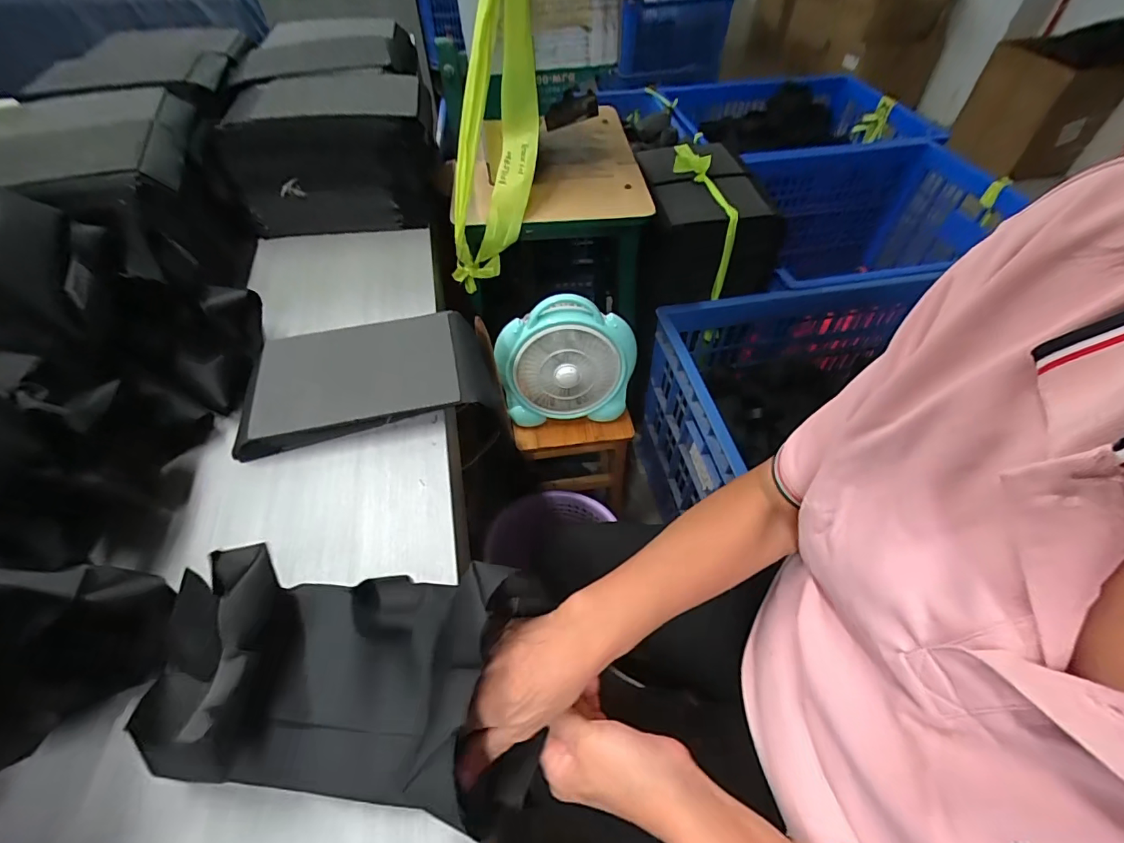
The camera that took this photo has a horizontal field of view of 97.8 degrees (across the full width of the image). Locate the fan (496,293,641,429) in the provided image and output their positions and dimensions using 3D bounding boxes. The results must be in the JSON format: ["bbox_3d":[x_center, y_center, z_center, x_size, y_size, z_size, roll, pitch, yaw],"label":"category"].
[{"bbox_3d":[0.009,-0.108,0.865,0.235,0.220,0.104,1,51,1],"label":"fan"}]

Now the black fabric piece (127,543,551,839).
[{"bbox_3d":[-0.125,0.169,0.336,0.209,0.098,0.144,7,51,5],"label":"black fabric piece"}]

